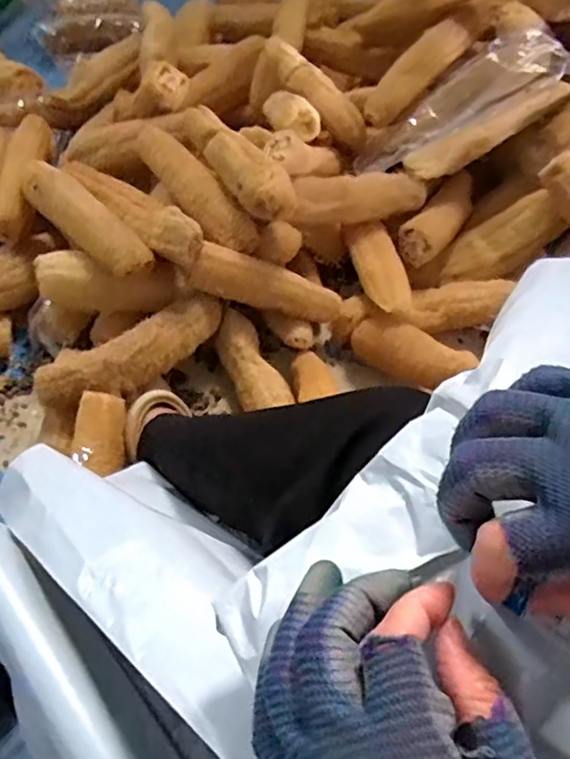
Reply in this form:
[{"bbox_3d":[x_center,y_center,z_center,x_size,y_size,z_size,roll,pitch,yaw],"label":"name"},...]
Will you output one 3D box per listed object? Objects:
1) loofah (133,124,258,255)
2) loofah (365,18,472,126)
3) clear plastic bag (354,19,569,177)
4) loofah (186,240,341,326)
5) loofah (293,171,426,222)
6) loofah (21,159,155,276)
[{"bbox_3d":[-0.124,-0.269,0.830,0.066,0.052,0.236,-29,62,-23],"label":"loofah"},{"bbox_3d":[0.217,-0.496,0.952,0.051,0.059,0.225,42,84,22],"label":"loofah"},{"bbox_3d":[0.266,-0.395,0.910,0.325,0.087,0.138,-29,56,16],"label":"clear plastic bag"},{"bbox_3d":[-0.023,-0.128,0.814,0.220,0.051,0.051,14,51,-24],"label":"loofah"},{"bbox_3d":[0.110,-0.273,0.894,0.207,0.055,0.054,-11,57,-12],"label":"loofah"},{"bbox_3d":[-0.266,-0.212,0.792,0.064,0.055,0.238,-38,66,-27],"label":"loofah"}]

